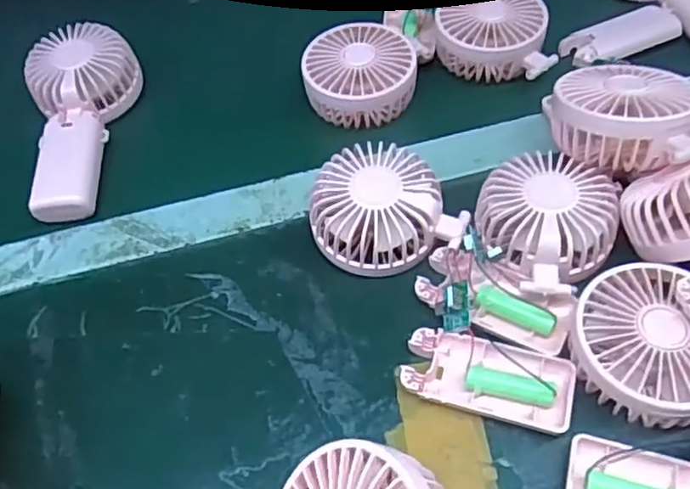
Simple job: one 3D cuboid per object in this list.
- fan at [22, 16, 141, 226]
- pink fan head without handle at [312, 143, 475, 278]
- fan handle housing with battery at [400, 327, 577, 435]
[{"bbox_3d":[-0.203,-0.099,0.501,0.079,0.044,0.163,-11,54,-3],"label":"fan"},{"bbox_3d":[0.025,-0.022,0.426,0.094,0.048,0.078,-19,55,-8],"label":"pink fan head without handle"},{"bbox_3d":[0.082,0.076,0.375,0.094,0.015,0.043,13,56,14],"label":"fan handle housing with battery"}]

